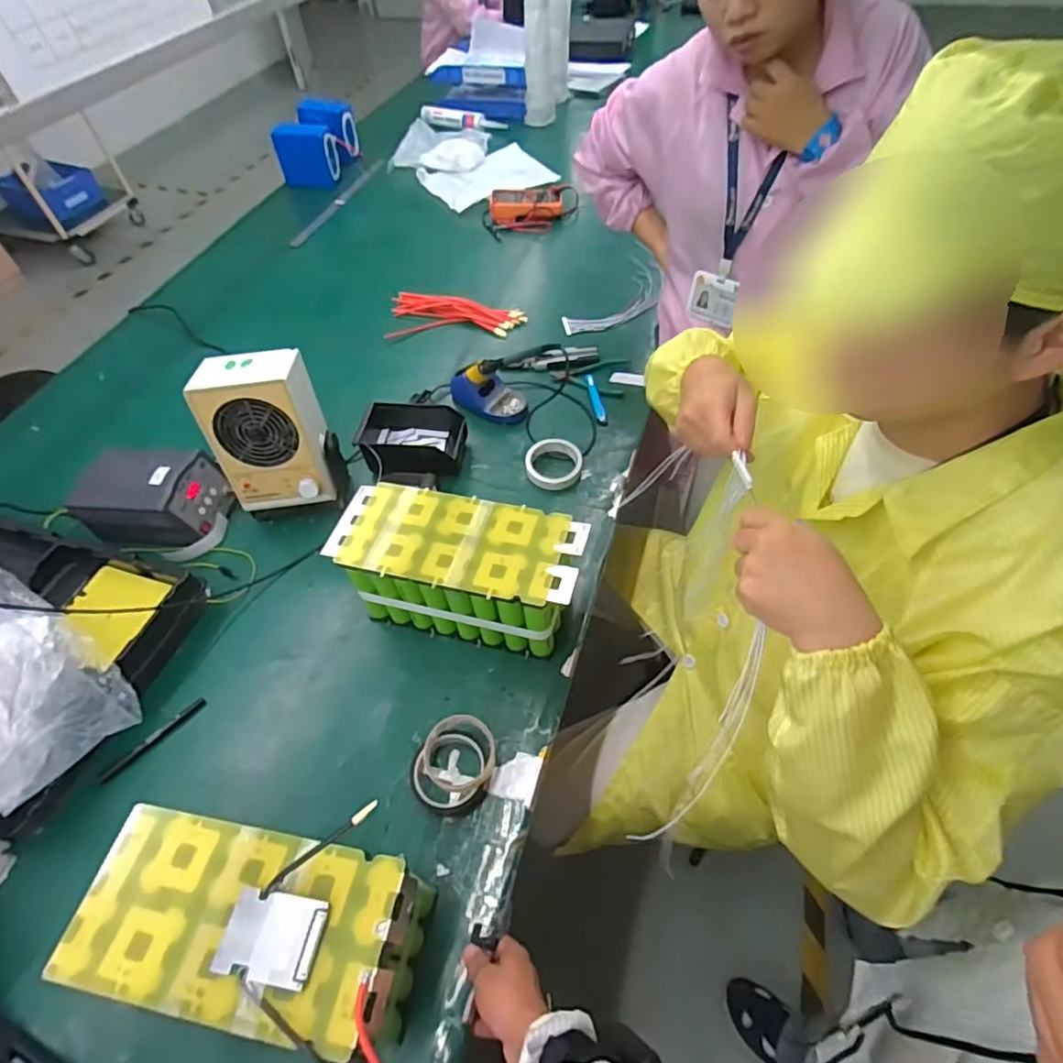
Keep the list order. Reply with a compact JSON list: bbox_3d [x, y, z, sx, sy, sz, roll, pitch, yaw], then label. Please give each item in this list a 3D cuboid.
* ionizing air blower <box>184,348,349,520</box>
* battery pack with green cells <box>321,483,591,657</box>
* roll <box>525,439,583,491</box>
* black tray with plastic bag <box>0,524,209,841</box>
[{"bbox_3d":[-0.389,-0.132,0.907,0.156,0.250,0.126,-8,53,-2],"label":"ionizing air blower"},{"bbox_3d":[-0.095,0.051,0.801,0.321,0.147,0.141,11,55,11],"label":"battery pack with green cells"},{"bbox_3d":[0.038,-0.115,0.986,0.092,0.022,0.089,-2,53,2],"label":"roll"},{"bbox_3d":[-0.695,0.126,0.736,0.529,0.241,0.344,14,56,14],"label":"black tray with plastic bag"}]

